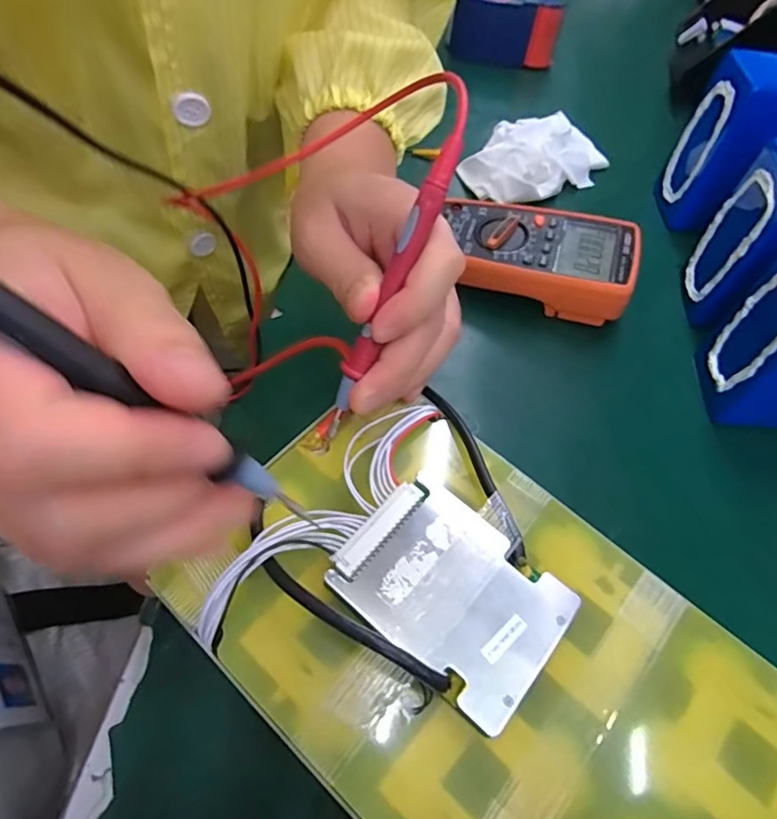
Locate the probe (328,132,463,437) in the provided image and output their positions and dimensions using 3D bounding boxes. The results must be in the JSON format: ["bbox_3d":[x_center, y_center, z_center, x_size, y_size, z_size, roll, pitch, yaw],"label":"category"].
[{"bbox_3d":[-0.001,-0.044,0.220,0.008,0.129,0.009,34,22,20],"label":"probe"}]

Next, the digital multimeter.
[{"bbox_3d":[0.127,-0.139,0.490,0.175,0.053,0.091,17,59,8],"label":"digital multimeter"}]

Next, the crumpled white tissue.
[{"bbox_3d":[0.156,-0.269,0.583,0.163,0.033,0.095,-27,63,-18],"label":"crumpled white tissue"}]

